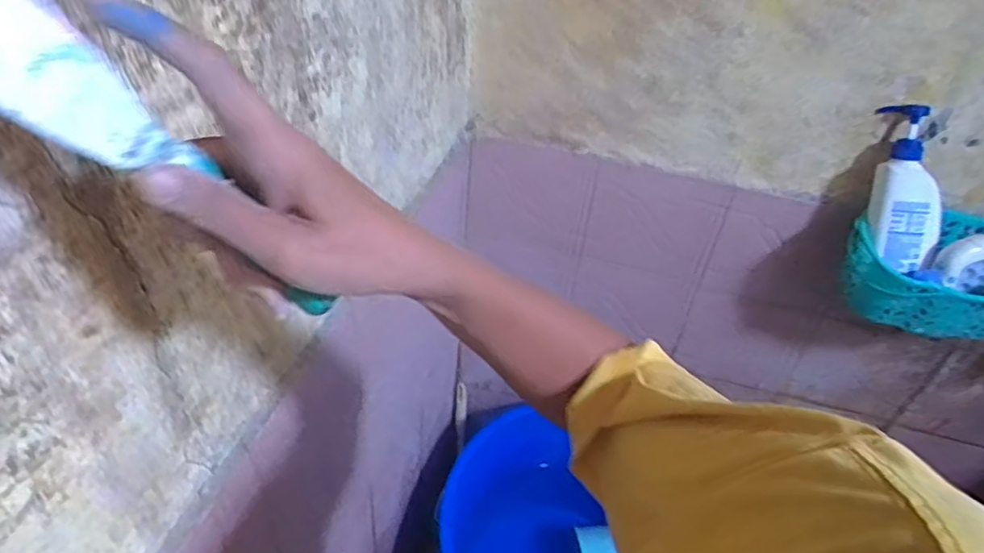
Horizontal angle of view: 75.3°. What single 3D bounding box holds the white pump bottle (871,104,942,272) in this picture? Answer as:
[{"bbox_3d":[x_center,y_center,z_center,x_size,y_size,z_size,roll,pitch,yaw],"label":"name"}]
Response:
[{"bbox_3d":[0.552,-0.115,0.839,0.085,0.210,0.053,-1,0,-8],"label":"white pump bottle"}]

